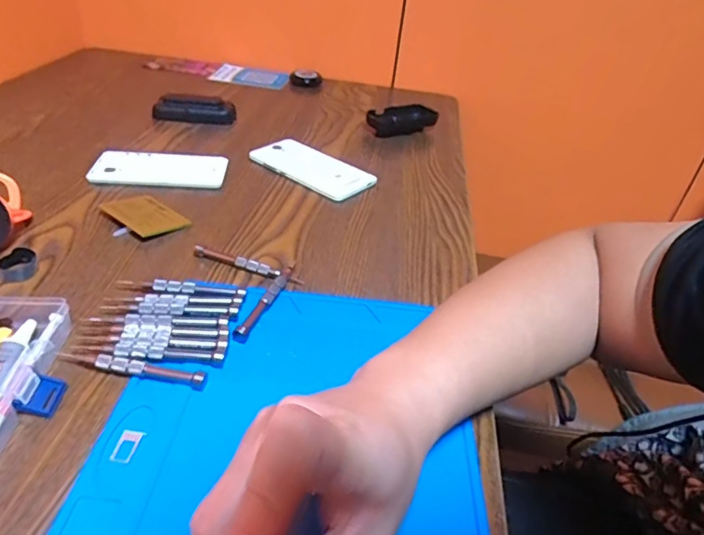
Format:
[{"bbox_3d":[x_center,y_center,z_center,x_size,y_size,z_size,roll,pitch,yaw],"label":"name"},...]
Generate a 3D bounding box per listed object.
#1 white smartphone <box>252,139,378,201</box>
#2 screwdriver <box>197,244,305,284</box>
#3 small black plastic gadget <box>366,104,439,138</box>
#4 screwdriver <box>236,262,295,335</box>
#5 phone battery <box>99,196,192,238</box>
[{"bbox_3d":[-0.051,-0.123,0.635,0.151,0.013,0.069,30,42,29],"label":"white smartphone"},{"bbox_3d":[-0.094,-0.004,0.462,0.106,0.010,0.008,17,37,13],"label":"screwdriver"},{"bbox_3d":[0.070,-0.222,0.783,0.105,0.029,0.057,-10,39,-22],"label":"small black plastic gadget"},{"bbox_3d":[-0.066,0.022,0.427,0.010,0.012,0.110,15,36,11],"label":"screwdriver"},{"bbox_3d":[-0.200,-0.051,0.511,0.074,0.004,0.052,33,37,26],"label":"phone battery"}]

